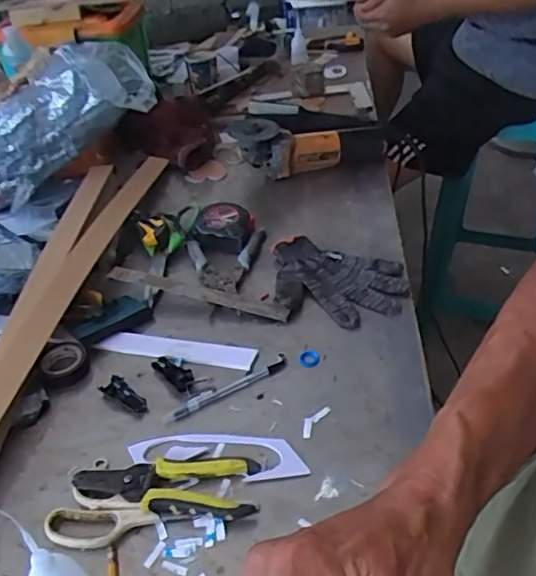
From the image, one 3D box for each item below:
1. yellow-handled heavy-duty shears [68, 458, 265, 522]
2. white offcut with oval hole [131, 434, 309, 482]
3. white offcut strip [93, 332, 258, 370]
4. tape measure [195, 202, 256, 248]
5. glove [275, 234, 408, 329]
[{"bbox_3d":[-0.097,0.186,0.568,0.171,0.020,0.063,0,39,7],"label":"yellow-handled heavy-duty shears"},{"bbox_3d":[-0.051,0.166,0.598,0.181,0.007,0.050,1,39,9],"label":"white offcut with oval hole"},{"bbox_3d":[-0.111,0.074,0.724,0.194,0.007,0.034,7,42,15],"label":"white offcut strip"},{"bbox_3d":[-0.062,-0.089,0.896,0.086,0.046,0.071,9,41,18],"label":"tape measure"},{"bbox_3d":[0.085,-0.010,0.797,0.190,0.021,0.142,12,41,21],"label":"glove"}]

